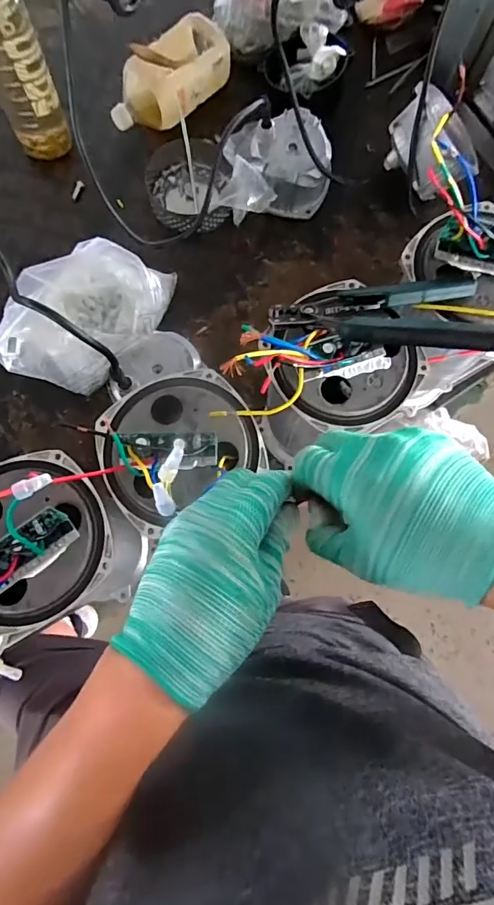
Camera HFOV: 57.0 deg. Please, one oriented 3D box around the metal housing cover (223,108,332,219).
[{"bbox_3d":[0.048,-0.429,0.685,0.154,0.077,0.128,-4,78,-2],"label":"metal housing cover"}]

